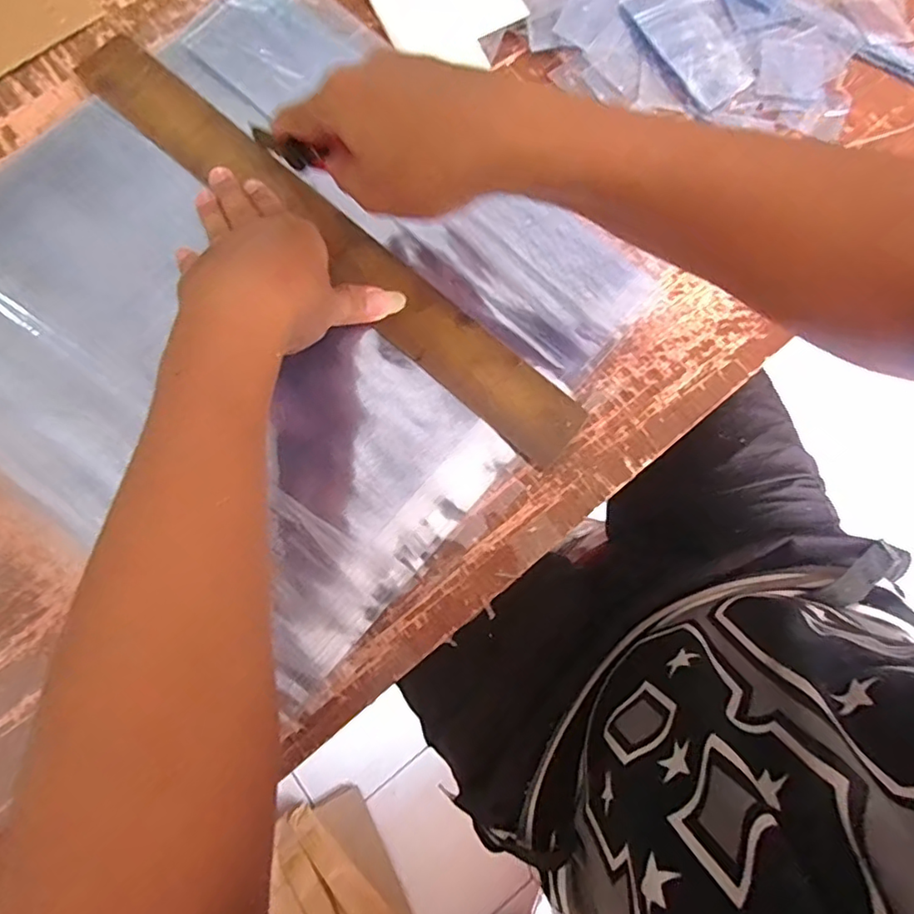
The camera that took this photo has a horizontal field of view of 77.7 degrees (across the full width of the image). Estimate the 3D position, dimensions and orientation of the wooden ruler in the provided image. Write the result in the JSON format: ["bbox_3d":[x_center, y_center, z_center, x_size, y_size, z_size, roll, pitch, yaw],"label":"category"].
[{"bbox_3d":[-0.091,-0.152,0.388,0.432,0.011,0.052,42,79,6],"label":"wooden ruler"}]

